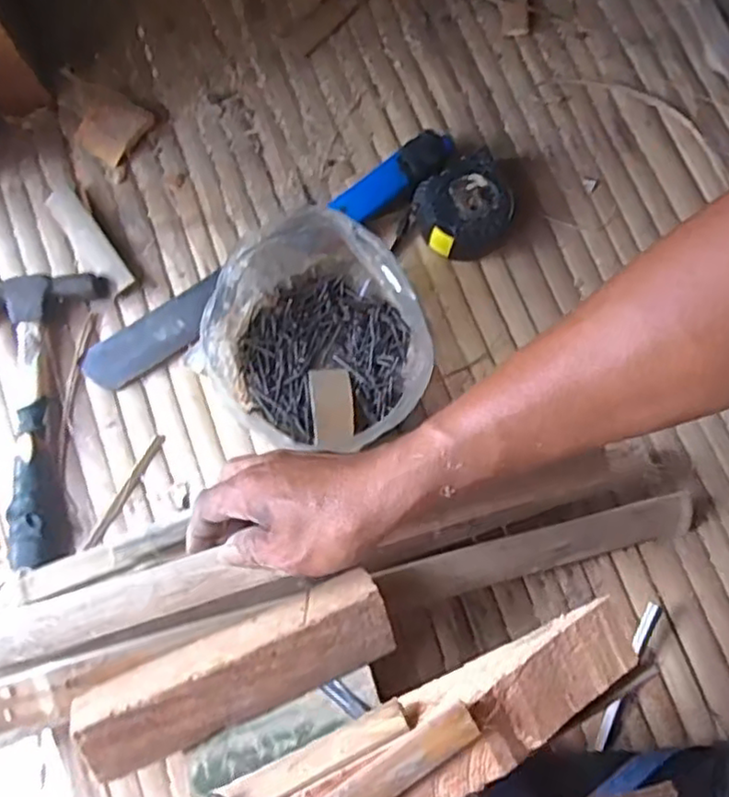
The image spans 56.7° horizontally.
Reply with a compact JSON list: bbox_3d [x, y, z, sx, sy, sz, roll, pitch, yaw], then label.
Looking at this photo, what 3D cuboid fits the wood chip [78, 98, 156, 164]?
[{"bbox_3d":[-0.222,-0.239,0.603,0.051,0.017,0.054,27,77,5],"label":"wood chip"}]

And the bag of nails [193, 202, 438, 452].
[{"bbox_3d":[-0.040,-0.039,0.517,0.152,0.106,0.167,-38,80,-10],"label":"bag of nails"}]

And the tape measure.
[{"bbox_3d":[0.085,-0.161,0.579,0.076,0.043,0.075,0,76,-1],"label":"tape measure"}]

